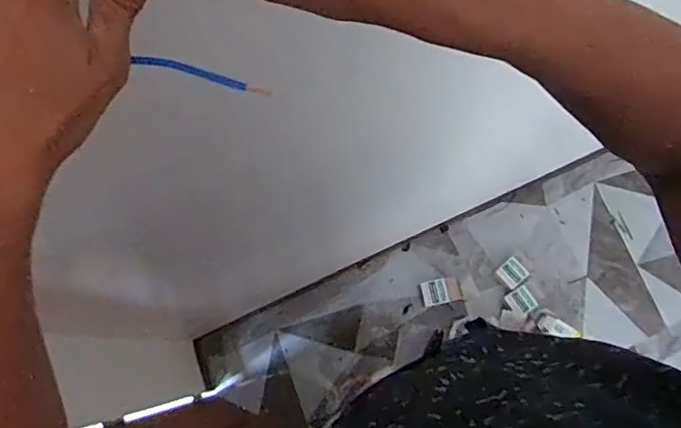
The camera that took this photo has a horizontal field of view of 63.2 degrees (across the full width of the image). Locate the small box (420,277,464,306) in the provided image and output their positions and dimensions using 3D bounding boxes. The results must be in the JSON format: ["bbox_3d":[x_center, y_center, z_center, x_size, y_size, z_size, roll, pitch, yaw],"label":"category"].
[{"bbox_3d":[0.335,0.255,1.830,0.130,0.038,0.082,-12,77,-1],"label":"small box"}]

